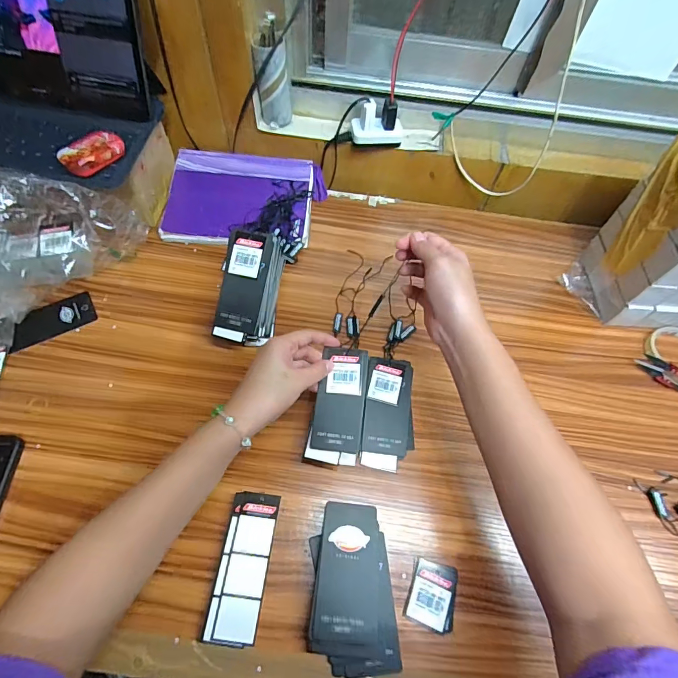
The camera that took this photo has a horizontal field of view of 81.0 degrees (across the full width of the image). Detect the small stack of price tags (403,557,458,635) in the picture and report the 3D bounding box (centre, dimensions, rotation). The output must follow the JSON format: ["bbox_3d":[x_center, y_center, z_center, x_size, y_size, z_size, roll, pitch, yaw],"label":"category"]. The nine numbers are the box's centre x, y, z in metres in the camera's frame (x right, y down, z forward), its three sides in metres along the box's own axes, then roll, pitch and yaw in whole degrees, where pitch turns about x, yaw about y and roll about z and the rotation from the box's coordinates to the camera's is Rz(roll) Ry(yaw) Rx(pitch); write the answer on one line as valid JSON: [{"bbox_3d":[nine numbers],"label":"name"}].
[{"bbox_3d":[0.087,0.237,0.368,0.043,0.008,0.053,16,62,6],"label":"small stack of price tags"}]

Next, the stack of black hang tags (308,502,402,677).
[{"bbox_3d":[0.011,0.224,0.362,0.074,0.023,0.131,-2,62,-4],"label":"stack of black hang tags"}]

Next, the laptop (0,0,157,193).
[{"bbox_3d":[-0.367,-0.295,0.432,0.269,0.155,0.178,6,61,0],"label":"laptop"}]

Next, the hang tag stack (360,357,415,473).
[{"bbox_3d":[0.057,0.082,0.445,0.055,0.016,0.121,6,62,0],"label":"hang tag stack"}]

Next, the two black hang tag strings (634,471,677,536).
[{"bbox_3d":[0.355,0.172,0.416,0.065,0.009,0.063,1,62,-2],"label":"two black hang tag strings"}]

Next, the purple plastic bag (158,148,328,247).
[{"bbox_3d":[-0.137,-0.206,0.579,0.220,0.019,0.153,5,71,0],"label":"purple plastic bag"}]

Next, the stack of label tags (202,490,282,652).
[{"bbox_3d":[-0.087,0.208,0.368,0.044,0.012,0.120,7,62,1],"label":"stack of label tags"}]

